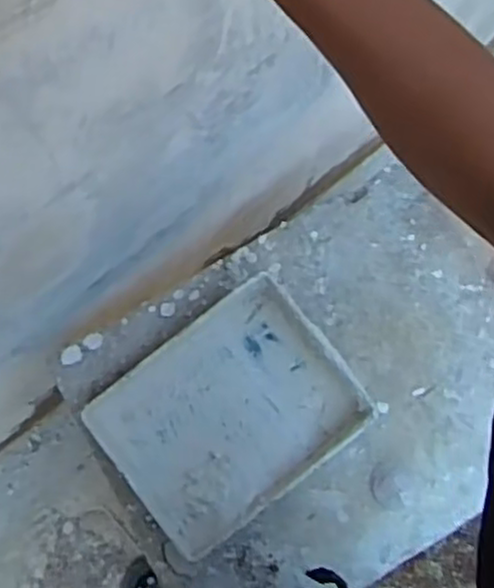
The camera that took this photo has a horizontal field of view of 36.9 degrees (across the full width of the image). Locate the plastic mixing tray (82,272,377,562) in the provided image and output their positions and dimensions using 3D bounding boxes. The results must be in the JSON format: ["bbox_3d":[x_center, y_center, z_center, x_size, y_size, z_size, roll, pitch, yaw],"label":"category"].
[{"bbox_3d":[-0.027,0.183,1.126,0.358,0.071,0.286,-37,79,-10],"label":"plastic mixing tray"}]

